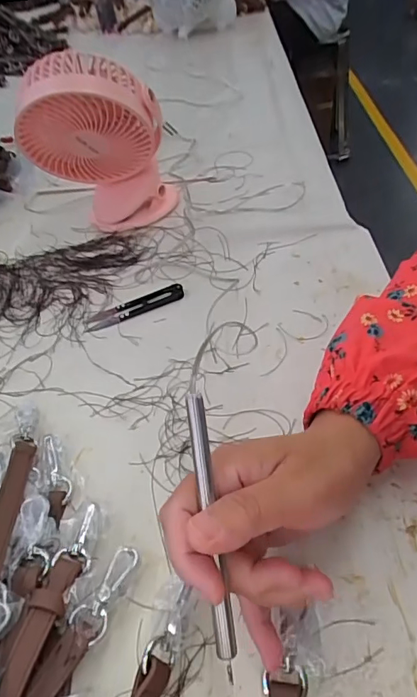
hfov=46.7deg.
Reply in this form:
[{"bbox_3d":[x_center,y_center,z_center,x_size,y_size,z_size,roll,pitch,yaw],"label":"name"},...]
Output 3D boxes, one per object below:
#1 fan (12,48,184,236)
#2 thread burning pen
[{"bbox_3d":[-0.119,-0.213,0.524,0.143,0.190,0.108,-7,45,0],"label":"fan"},{"bbox_3d":[0.002,0.087,0.232,0.010,0.009,0.131,-7,88,0],"label":"thread burning pen"}]

